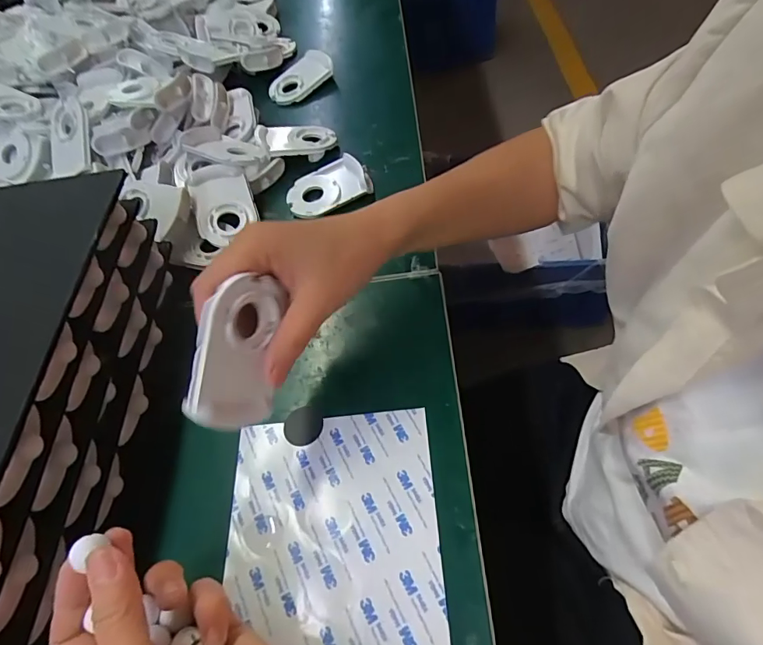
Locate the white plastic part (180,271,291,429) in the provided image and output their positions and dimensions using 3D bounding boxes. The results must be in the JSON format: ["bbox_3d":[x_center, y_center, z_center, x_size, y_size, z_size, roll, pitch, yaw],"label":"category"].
[{"bbox_3d":[-0.079,0.016,0.250,0.011,0.048,0.082,8,89,40],"label":"white plastic part"}]

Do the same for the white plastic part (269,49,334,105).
[{"bbox_3d":[-0.102,-0.313,0.577,0.092,0.018,0.055,-41,65,-18],"label":"white plastic part"}]

